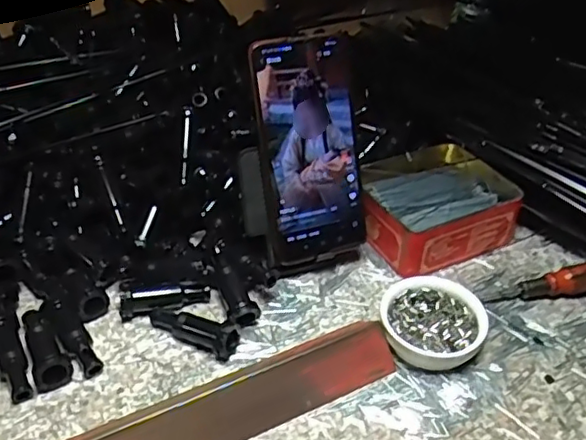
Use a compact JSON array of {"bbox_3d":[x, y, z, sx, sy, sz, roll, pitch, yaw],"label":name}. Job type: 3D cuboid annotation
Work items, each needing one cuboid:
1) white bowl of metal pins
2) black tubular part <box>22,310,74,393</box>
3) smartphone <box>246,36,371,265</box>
[{"bbox_3d":[0.098,0.070,0.435,0.069,0.022,0.067,1,38,0],"label":"white bowl of metal pins"},{"bbox_3d":[-0.168,0.082,0.416,0.023,0.019,0.068,-17,42,-21],"label":"black tubular part"},{"bbox_3d":[0.013,-0.053,0.464,0.080,0.165,0.009,-12,16,-16],"label":"smartphone"}]

